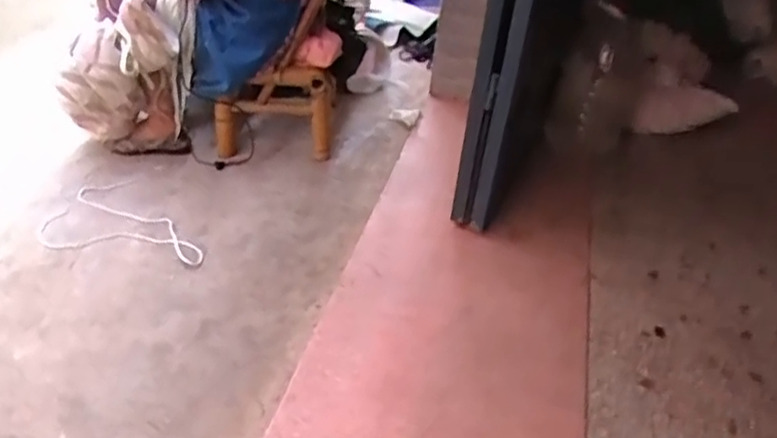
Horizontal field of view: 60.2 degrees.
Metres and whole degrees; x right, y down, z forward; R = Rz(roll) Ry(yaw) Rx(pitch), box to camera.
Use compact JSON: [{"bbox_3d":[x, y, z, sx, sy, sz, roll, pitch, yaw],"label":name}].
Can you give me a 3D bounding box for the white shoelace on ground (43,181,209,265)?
[{"bbox_3d":[-0.625,0.032,1.511,0.238,0.028,0.414,-24,40,-34],"label":"white shoelace on ground"}]

